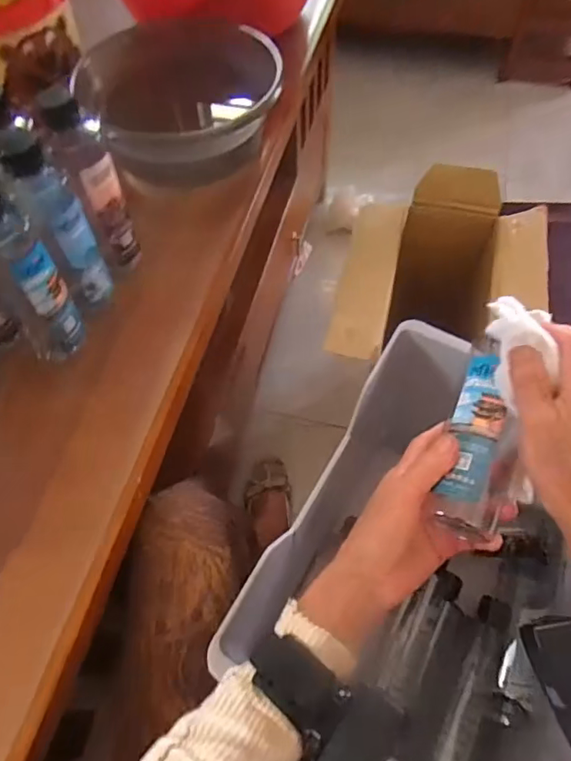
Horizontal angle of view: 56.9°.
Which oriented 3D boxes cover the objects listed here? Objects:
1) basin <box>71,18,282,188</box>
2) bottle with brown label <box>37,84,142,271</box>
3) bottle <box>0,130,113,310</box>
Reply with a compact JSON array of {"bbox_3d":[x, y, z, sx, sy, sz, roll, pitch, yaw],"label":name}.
[{"bbox_3d":[-0.127,-0.331,0.638,0.204,0.093,0.210,0,59,1],"label":"basin"},{"bbox_3d":[-0.174,-0.167,0.495,0.046,0.189,0.055,-24,62,-12],"label":"bottle with brown label"},{"bbox_3d":[-0.192,-0.122,0.468,0.047,0.196,0.043,-28,63,-15],"label":"bottle"}]

